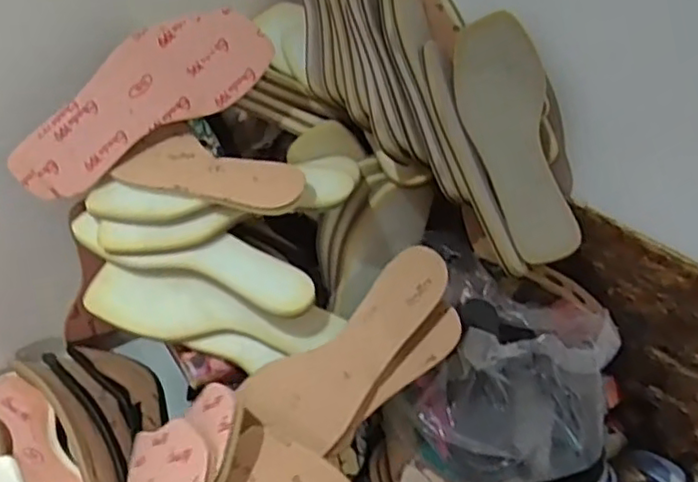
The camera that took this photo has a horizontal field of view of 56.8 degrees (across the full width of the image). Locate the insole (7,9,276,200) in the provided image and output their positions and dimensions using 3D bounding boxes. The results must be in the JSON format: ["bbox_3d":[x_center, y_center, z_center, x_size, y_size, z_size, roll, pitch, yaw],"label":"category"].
[{"bbox_3d":[-0.193,-0.134,0.597,0.254,0.091,0.013,-31,11,-6],"label":"insole"}]

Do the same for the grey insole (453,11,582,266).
[{"bbox_3d":[0.147,-0.094,0.574,0.075,0.224,0.018,-18,-9,18],"label":"grey insole"}]

